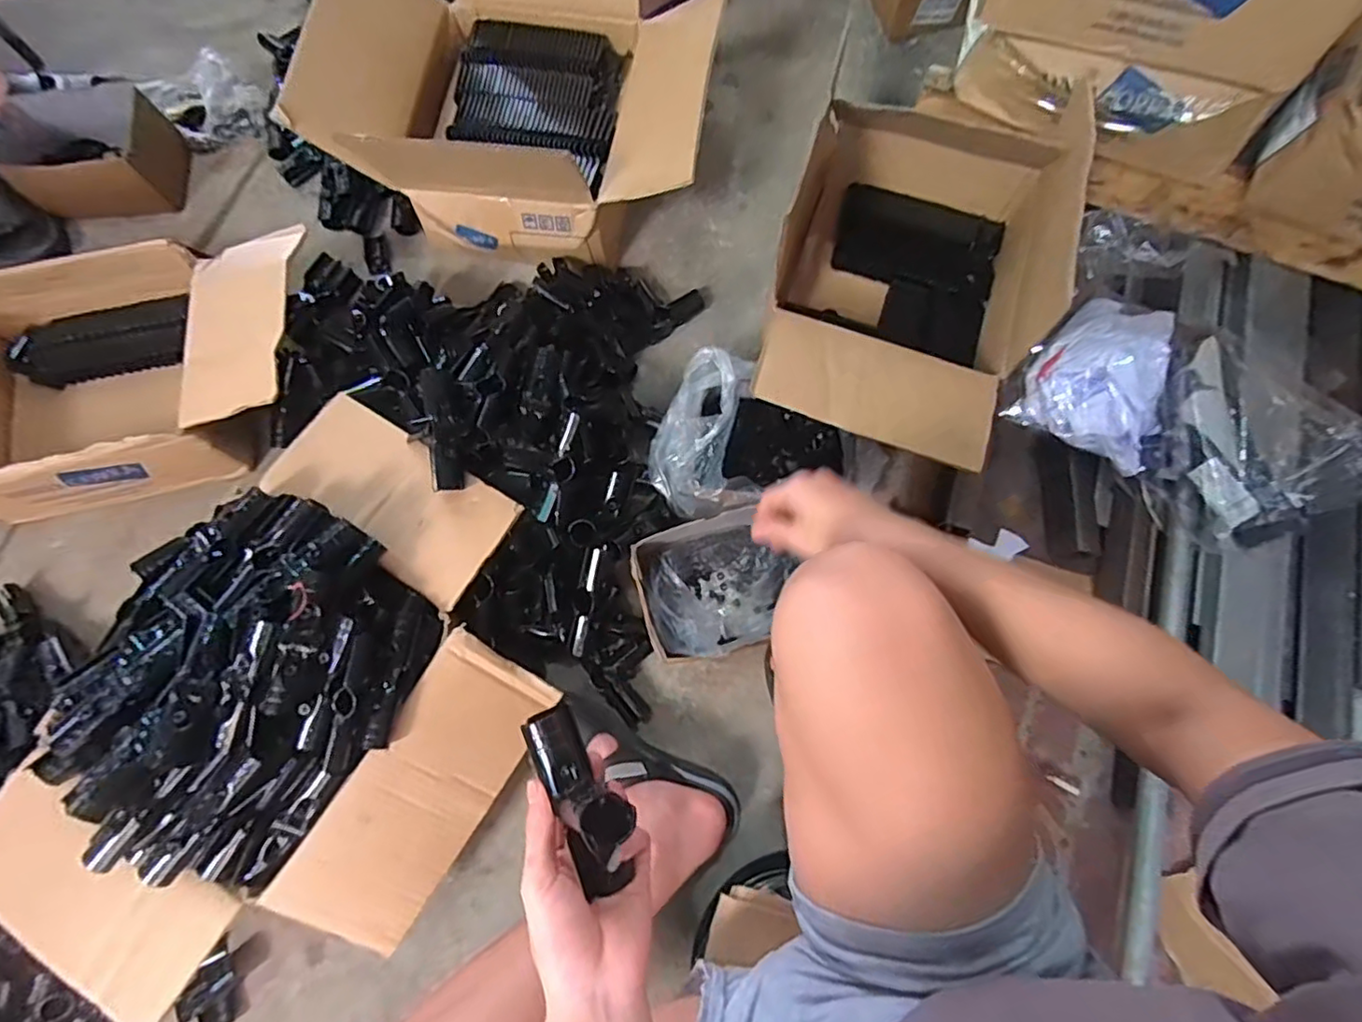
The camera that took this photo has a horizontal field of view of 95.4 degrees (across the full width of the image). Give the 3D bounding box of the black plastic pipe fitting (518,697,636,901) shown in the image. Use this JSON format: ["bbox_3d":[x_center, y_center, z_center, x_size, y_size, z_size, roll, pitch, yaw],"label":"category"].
[{"bbox_3d":[-0.063,0.190,0.412,0.053,0.062,0.124,-24,77,-6],"label":"black plastic pipe fitting"}]

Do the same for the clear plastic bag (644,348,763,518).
[{"bbox_3d":[0.024,-0.087,0.759,0.128,0.111,0.194,-3,75,-1],"label":"clear plastic bag"}]

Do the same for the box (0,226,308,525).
[{"bbox_3d":[-0.688,-0.185,0.797,0.481,0.184,0.305,-16,76,-5],"label":"box"}]

